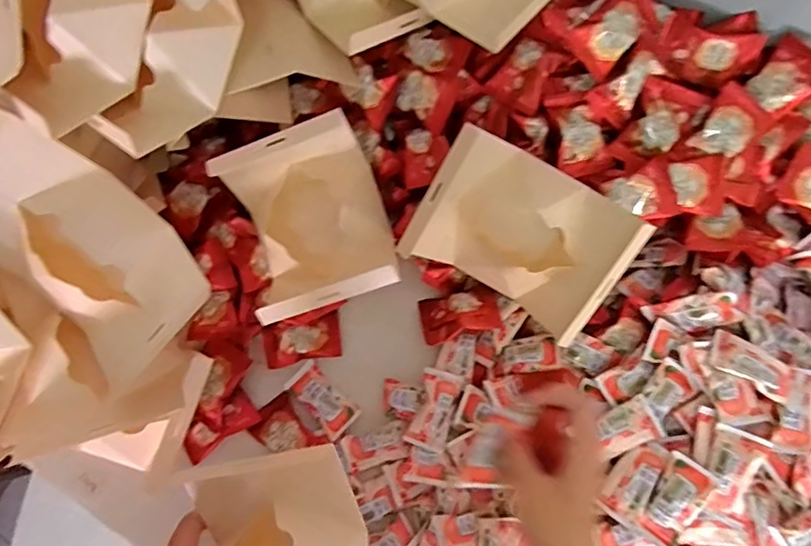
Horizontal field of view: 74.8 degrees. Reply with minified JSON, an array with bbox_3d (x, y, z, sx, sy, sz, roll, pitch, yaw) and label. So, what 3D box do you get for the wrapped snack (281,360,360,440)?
[{"bbox_3d":[-0.084,0.126,0.531,0.075,0.011,0.036,43,83,9],"label":"wrapped snack"}]

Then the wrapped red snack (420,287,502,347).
[{"bbox_3d":[0.055,0.043,0.536,0.076,0.029,0.046,-12,79,-1],"label":"wrapped red snack"}]

